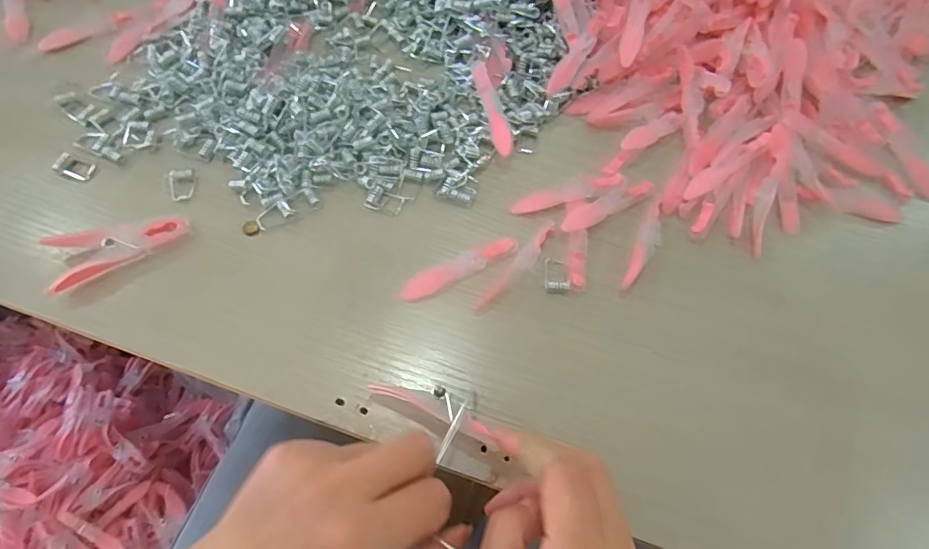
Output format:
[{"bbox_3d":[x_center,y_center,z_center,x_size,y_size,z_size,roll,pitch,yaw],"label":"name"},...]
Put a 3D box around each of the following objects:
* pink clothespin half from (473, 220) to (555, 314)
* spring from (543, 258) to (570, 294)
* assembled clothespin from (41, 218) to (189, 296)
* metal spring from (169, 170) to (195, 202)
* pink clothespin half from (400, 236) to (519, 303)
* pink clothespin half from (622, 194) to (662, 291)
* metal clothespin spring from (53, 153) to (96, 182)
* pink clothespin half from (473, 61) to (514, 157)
[{"bbox_3d":[0.035,-0.006,0.327,0.011,0.008,0.079,38,68,14],"label":"pink clothespin half"},{"bbox_3d":[0.058,0.001,0.329,0.016,0.004,0.023,3,64,-3],"label":"spring"},{"bbox_3d":[-0.208,-0.013,0.312,0.077,0.015,0.038,-12,66,-9],"label":"assembled clothespin"},{"bbox_3d":[-0.185,-0.059,0.339,0.014,0.004,0.022,-5,65,-6],"label":"metal spring"},{"bbox_3d":[-0.004,-0.005,0.326,0.079,0.005,0.015,-26,69,-16],"label":"pink clothespin half"},{"bbox_3d":[0.120,-0.022,0.339,0.013,0.006,0.075,23,65,7],"label":"pink clothespin half"},{"bbox_3d":[-0.257,-0.071,0.343,0.022,0.005,0.015,15,64,4],"label":"metal clothespin spring"},{"bbox_3d":[0.020,-0.118,0.369,0.014,0.012,0.075,-10,65,-9],"label":"pink clothespin half"}]

